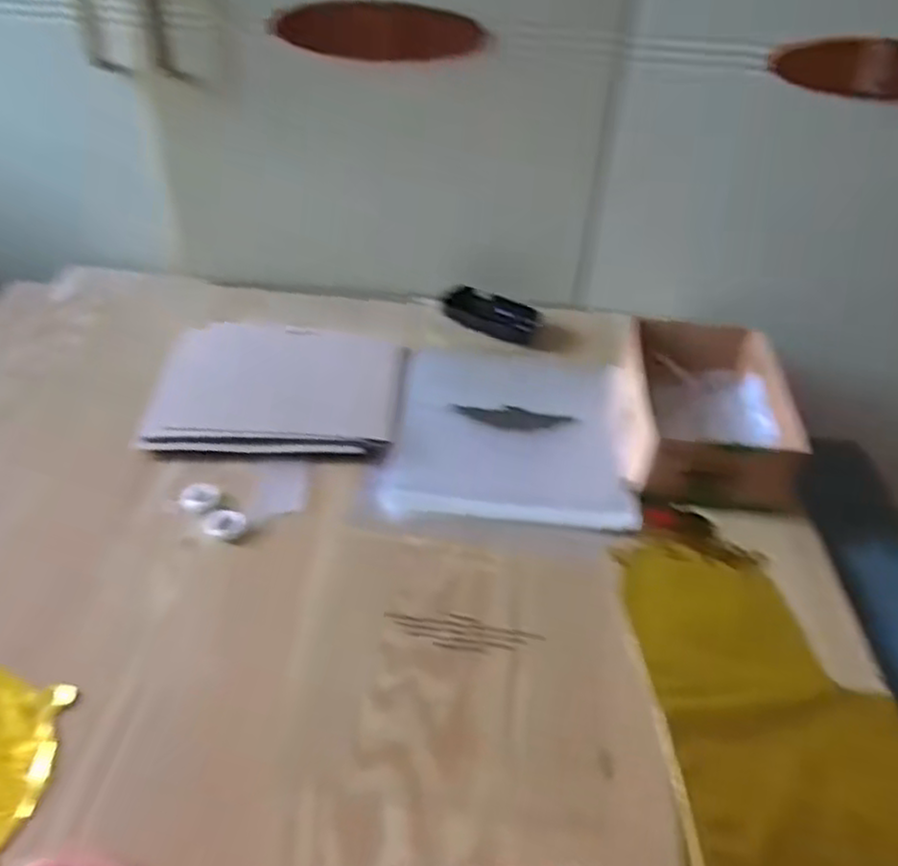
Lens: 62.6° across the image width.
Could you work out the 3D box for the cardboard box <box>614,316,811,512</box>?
[{"bbox_3d":[0.221,-0.022,0.651,0.134,0.064,0.180,4,40,1],"label":"cardboard box"}]

